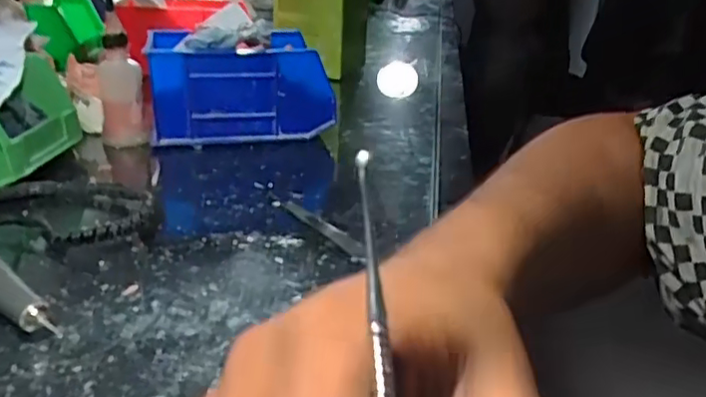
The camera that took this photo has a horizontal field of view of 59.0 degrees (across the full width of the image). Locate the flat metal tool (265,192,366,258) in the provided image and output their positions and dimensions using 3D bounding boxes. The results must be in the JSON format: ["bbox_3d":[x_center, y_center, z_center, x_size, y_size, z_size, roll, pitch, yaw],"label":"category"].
[{"bbox_3d":[-0.026,0.015,0.442,0.017,0.006,0.120,-16,30,-36],"label":"flat metal tool"}]

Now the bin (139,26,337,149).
[{"bbox_3d":[-0.110,-0.110,0.612,0.170,0.088,0.100,-3,25,-12],"label":"bin"}]

